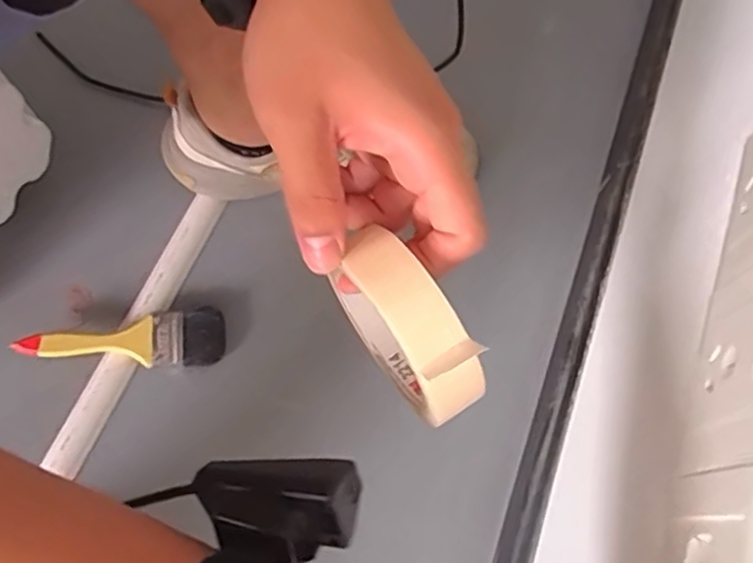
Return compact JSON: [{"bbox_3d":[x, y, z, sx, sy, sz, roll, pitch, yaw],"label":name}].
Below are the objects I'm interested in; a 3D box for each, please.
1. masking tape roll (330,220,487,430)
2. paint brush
[{"bbox_3d":[0.011,0.023,0.310,0.027,0.094,0.089,-34,72,-12],"label":"masking tape roll"},{"bbox_3d":[-0.222,0.055,0.595,0.172,0.012,0.050,-4,75,-12],"label":"paint brush"}]

